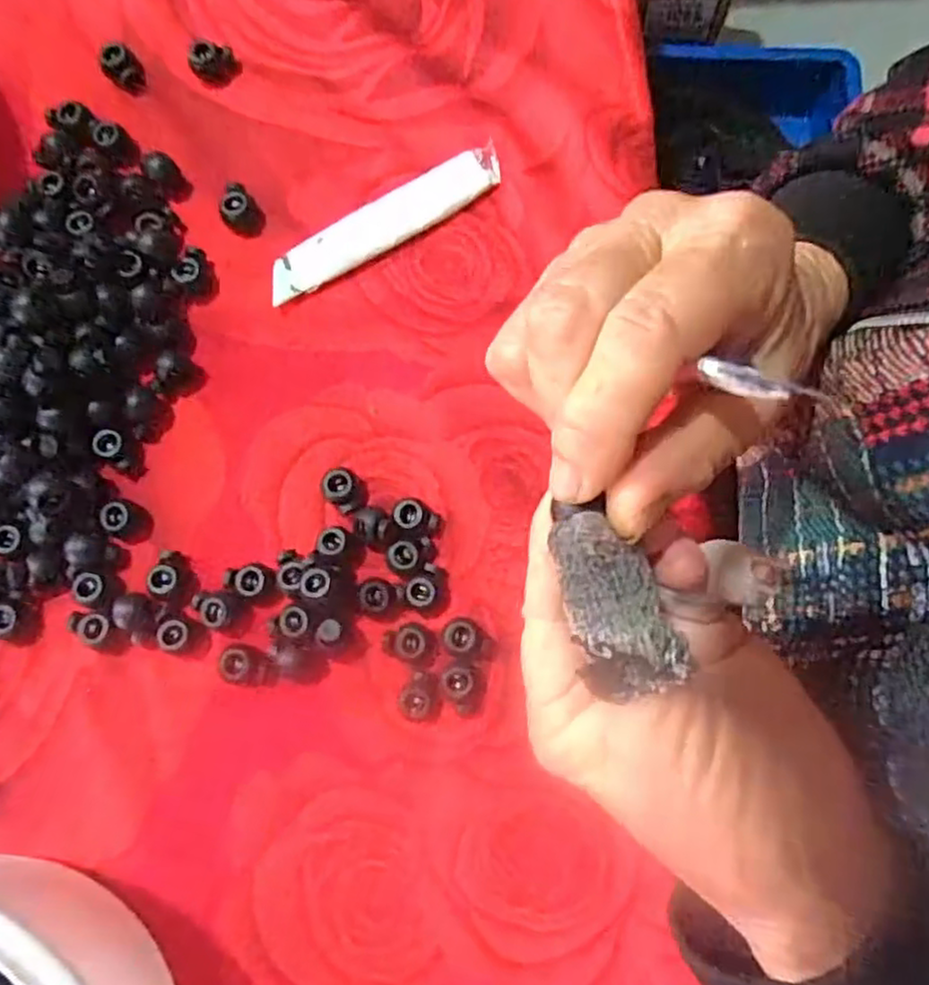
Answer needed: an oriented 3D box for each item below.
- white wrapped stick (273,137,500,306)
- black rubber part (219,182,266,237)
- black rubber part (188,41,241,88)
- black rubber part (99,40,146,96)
[{"bbox_3d":[-0.034,-0.116,0.304,0.111,0.006,0.019,-31,81,-6],"label":"white wrapped stick"},{"bbox_3d":[-0.096,-0.120,0.303,0.016,0.012,0.019,-30,81,-5],"label":"black rubber part"},{"bbox_3d":[-0.112,-0.192,0.317,0.020,0.012,0.015,-25,81,-5],"label":"black rubber part"},{"bbox_3d":[-0.153,-0.189,0.316,0.015,0.013,0.016,0,80,0],"label":"black rubber part"}]

